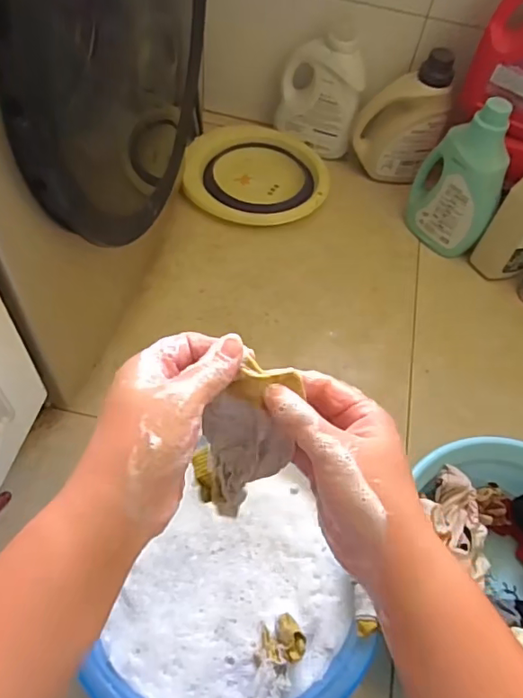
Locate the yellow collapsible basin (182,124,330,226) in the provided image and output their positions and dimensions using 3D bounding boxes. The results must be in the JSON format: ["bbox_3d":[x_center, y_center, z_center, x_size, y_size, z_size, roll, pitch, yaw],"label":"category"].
[{"bbox_3d":[-0.011,-0.380,1.133,0.298,0.035,0.259,5,56,-1],"label":"yellow collapsible basin"}]

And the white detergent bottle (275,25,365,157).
[{"bbox_3d":[0.125,-0.554,1.139,0.172,0.227,0.109,9,56,1],"label":"white detergent bottle"}]

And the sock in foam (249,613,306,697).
[{"bbox_3d":[0.018,0.339,0.574,0.048,0.030,0.086,17,57,4],"label":"sock in foam"}]

